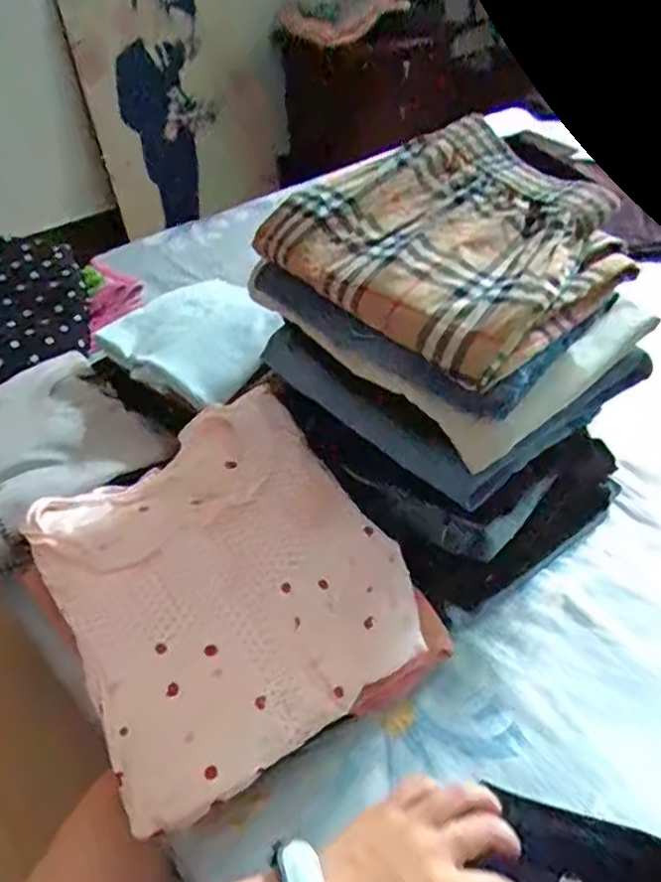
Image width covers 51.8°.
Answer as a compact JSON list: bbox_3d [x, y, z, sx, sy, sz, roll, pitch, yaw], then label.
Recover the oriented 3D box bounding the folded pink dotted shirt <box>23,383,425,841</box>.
[{"bbox_3d":[-0.089,0.102,0.554,0.247,0.027,0.300,-25,52,-20],"label":"folded pink dotted shirt"}]

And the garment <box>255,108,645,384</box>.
[{"bbox_3d":[0.091,-0.156,0.517,0.206,0.081,0.212,-32,48,-28],"label":"garment"}]

